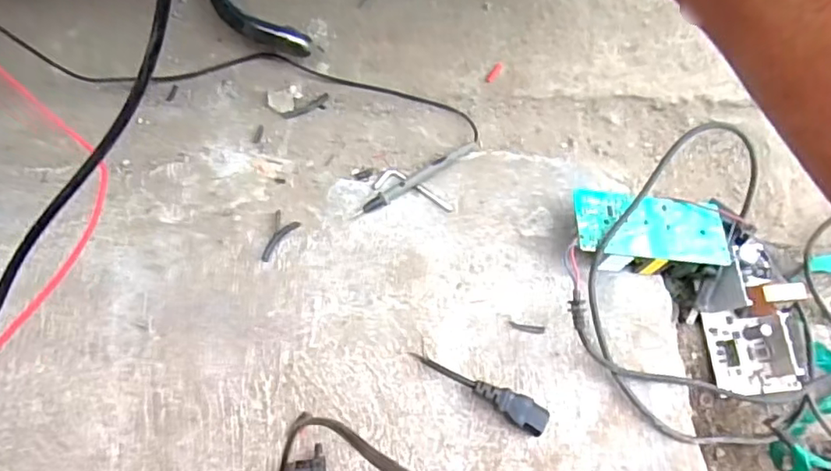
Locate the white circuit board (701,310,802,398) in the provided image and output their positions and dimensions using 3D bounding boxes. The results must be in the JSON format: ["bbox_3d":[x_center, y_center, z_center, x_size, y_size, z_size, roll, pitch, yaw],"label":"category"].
[{"bbox_3d":[0.323,0.112,0.555,0.070,0.030,0.079,-6,83,-5],"label":"white circuit board"}]

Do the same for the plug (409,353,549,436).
[{"bbox_3d":[0.055,0.123,0.474,0.115,0.023,0.022,33,81,1],"label":"plug"}]

